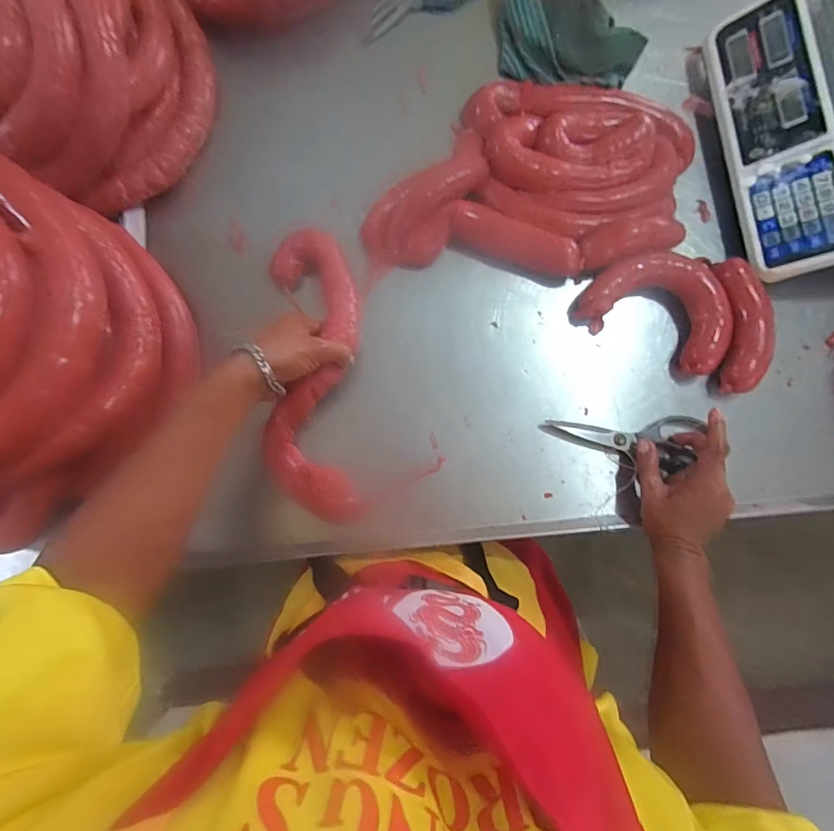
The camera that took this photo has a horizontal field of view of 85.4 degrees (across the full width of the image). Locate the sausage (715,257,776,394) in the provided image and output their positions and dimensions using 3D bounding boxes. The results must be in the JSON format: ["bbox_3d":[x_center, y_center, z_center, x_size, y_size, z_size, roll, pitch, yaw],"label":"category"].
[{"bbox_3d":[0.377,-0.104,0.521,0.049,0.031,0.153,1,85,-1],"label":"sausage"}]

